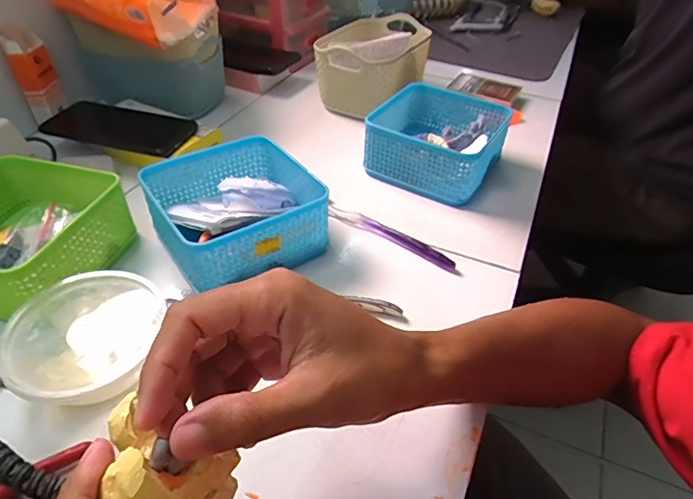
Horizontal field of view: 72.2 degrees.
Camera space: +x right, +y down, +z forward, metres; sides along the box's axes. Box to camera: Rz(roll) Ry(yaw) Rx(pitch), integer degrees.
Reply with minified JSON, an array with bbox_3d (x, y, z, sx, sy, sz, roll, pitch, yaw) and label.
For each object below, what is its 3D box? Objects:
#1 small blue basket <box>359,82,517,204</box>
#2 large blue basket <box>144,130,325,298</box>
[{"bbox_3d":[0.103,-0.122,0.543,0.130,0.068,0.129,23,45,20],"label":"small blue basket"},{"bbox_3d":[-0.102,-0.039,0.437,0.147,0.059,0.143,-19,47,-23],"label":"large blue basket"}]

